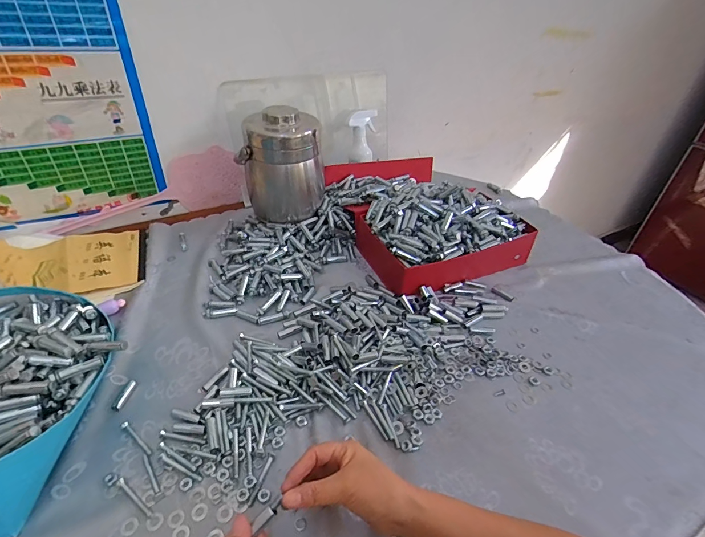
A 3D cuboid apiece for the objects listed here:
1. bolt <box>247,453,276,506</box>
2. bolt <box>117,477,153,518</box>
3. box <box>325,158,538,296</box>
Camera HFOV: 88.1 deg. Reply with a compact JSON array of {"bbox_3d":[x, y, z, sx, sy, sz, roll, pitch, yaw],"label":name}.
[{"bbox_3d":[-0.101,0.233,0.405,0.008,0.004,0.053,13,41,12],"label":"bolt"},{"bbox_3d":[-0.233,0.244,0.388,0.057,0.004,0.007,26,45,25],"label":"bolt"},{"bbox_3d":[0.140,-0.139,0.780,0.299,0.107,0.402,-16,44,-21],"label":"box"}]

